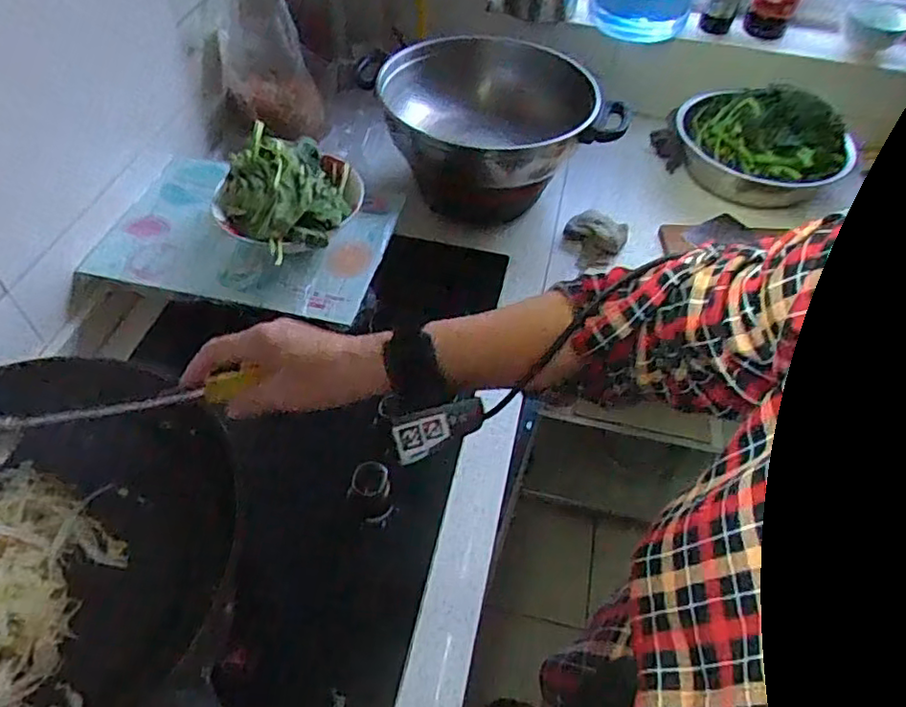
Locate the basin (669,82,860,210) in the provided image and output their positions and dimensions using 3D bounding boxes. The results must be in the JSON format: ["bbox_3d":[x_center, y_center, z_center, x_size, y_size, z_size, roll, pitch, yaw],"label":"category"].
[{"bbox_3d":[0.515,-0.354,1.053,0.276,0.125,0.222,17,53,10],"label":"basin"}]

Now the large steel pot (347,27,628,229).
[{"bbox_3d":[0.067,-0.347,0.973,0.311,0.160,0.292,2,51,-2],"label":"large steel pot"}]

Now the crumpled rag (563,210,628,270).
[{"bbox_3d":[0.216,-0.175,0.959,0.090,0.033,0.094,17,53,10],"label":"crumpled rag"}]

